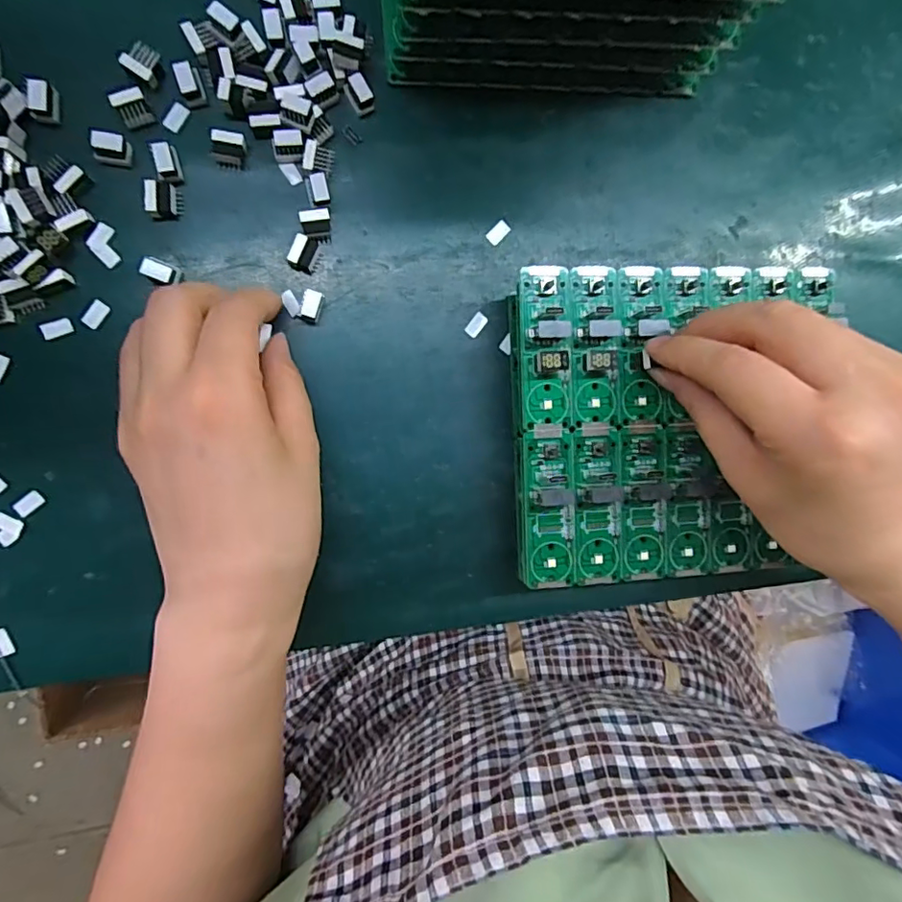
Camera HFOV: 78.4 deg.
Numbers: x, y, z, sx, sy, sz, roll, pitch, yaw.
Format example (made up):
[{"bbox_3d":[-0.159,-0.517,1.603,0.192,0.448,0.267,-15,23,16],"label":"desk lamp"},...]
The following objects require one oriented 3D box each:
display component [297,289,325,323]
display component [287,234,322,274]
[{"bbox_3d":[-0.061,-0.063,0.241,0.009,0.009,0.013,15,92,-9],"label":"display component"},{"bbox_3d":[-0.064,-0.085,0.241,0.011,0.008,0.014,20,91,-9],"label":"display component"}]

